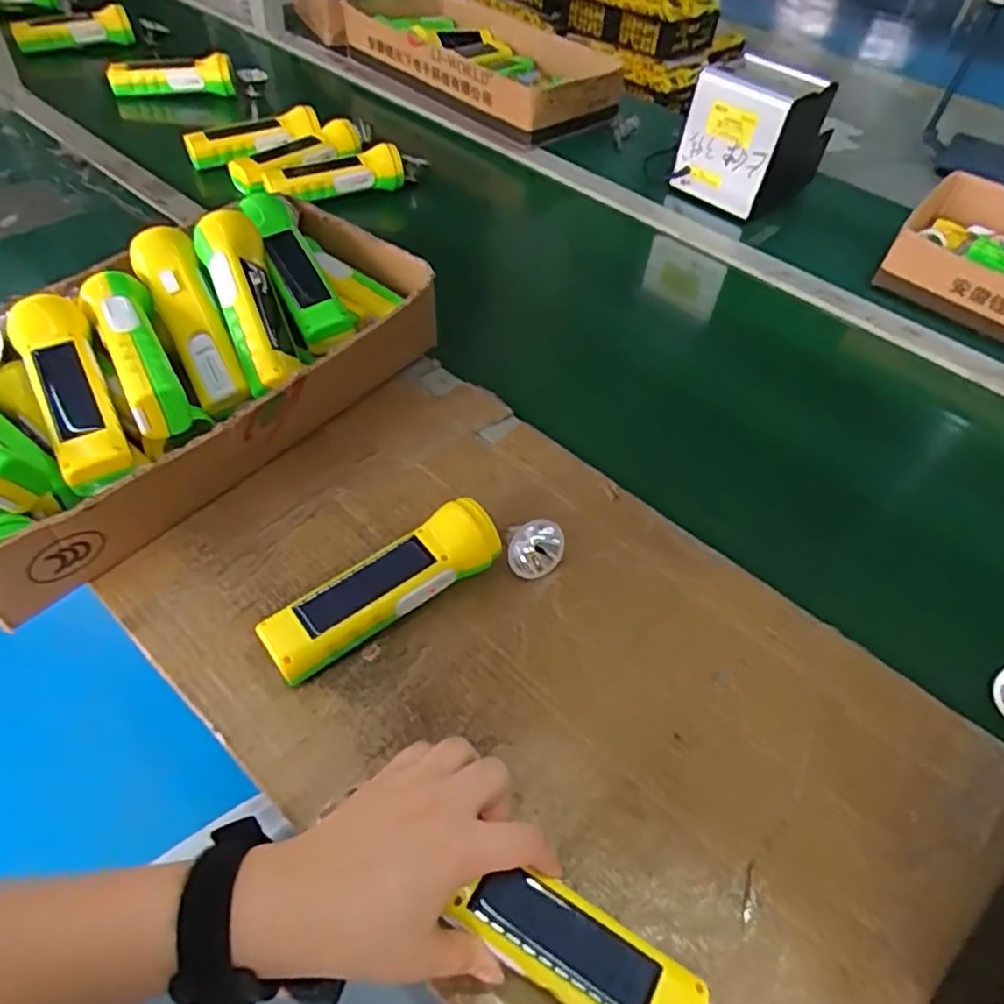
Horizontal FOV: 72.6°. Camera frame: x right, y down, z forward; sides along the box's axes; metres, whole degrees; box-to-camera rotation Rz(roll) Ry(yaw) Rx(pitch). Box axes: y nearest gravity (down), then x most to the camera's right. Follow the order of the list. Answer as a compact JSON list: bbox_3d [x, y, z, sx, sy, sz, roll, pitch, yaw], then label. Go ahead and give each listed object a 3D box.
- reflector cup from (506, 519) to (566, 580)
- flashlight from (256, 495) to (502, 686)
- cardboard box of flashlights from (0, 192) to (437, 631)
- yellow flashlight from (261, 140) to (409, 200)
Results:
[{"bbox_3d":[0.025,0.034,0.493,0.040,0.041,0.015,-18,8,14],"label":"reflector cup"},{"bbox_3d":[-0.076,0.059,0.455,0.163,0.047,0.044,-29,58,-27],"label":"flashlight"},{"bbox_3d":[-0.262,-0.108,0.545,0.223,0.110,0.429,33,54,20],"label":"cardboard box of flashlights"},{"bbox_3d":[-0.202,-0.399,0.833,0.168,0.040,0.051,-14,53,-17],"label":"yellow flashlight"}]

